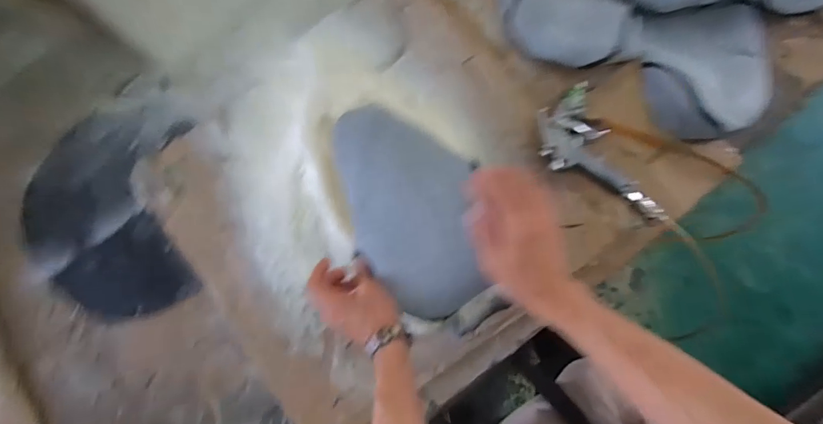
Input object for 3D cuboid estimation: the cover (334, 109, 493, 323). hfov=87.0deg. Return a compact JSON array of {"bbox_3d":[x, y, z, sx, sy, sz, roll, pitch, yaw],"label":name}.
[{"bbox_3d":[-0.005,-0.014,0.558,0.160,0.062,0.285,-15,84,5],"label":"cover"}]

